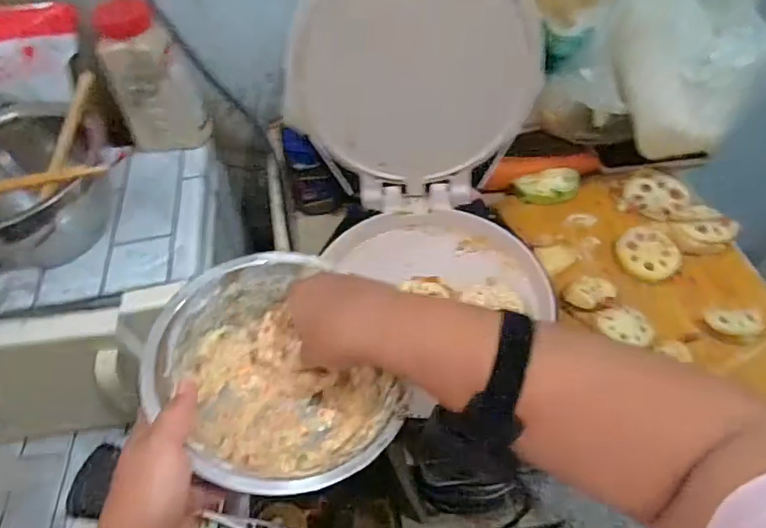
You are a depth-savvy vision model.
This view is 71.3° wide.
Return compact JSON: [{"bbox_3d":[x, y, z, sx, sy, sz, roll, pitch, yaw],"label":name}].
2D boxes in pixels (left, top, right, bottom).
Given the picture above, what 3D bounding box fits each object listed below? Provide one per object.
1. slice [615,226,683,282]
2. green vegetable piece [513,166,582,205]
[{"bbox_3d":[0.327,-0.013,0.661,0.063,0.018,0.076,-47,58,2],"label":"slice"},{"bbox_3d":[0.231,-0.106,0.745,0.089,0.030,0.044,-15,53,-8],"label":"green vegetable piece"}]

